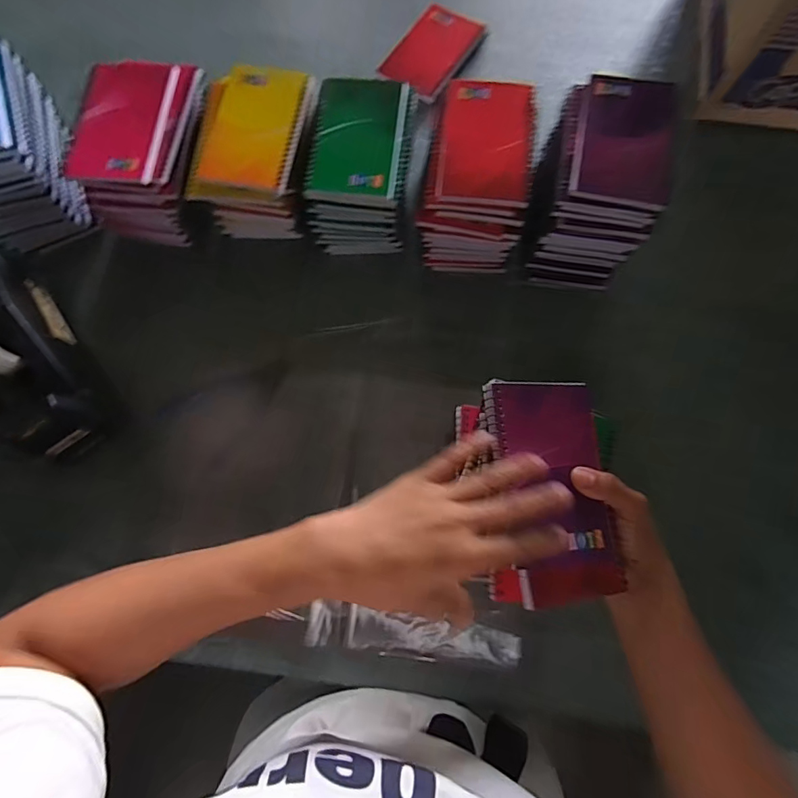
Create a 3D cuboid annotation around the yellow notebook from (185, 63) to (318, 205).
[{"bbox_3d":[-0.142,-0.256,0.433,0.098,0.014,0.151,8,77,3],"label":"yellow notebook"}]

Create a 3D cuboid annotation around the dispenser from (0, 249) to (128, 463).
[{"bbox_3d":[-0.353,-0.046,0.412,0.085,0.114,0.212,-36,79,-7],"label":"dispenser"}]

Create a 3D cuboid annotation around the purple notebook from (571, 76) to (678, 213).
[{"bbox_3d":[0.201,-0.233,0.405,0.082,0.006,0.134,13,78,4],"label":"purple notebook"}]

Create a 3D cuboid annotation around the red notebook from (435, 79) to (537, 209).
[{"bbox_3d":[0.082,-0.237,0.420,0.085,0.010,0.127,6,77,2],"label":"red notebook"}]

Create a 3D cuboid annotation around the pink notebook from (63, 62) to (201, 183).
[{"bbox_3d":[-0.256,-0.265,0.437,0.100,0.016,0.135,7,77,3],"label":"pink notebook"}]

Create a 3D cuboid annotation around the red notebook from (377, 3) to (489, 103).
[{"bbox_3d":[0.042,-0.428,0.559,0.084,0.007,0.133,34,80,8],"label":"red notebook"}]

